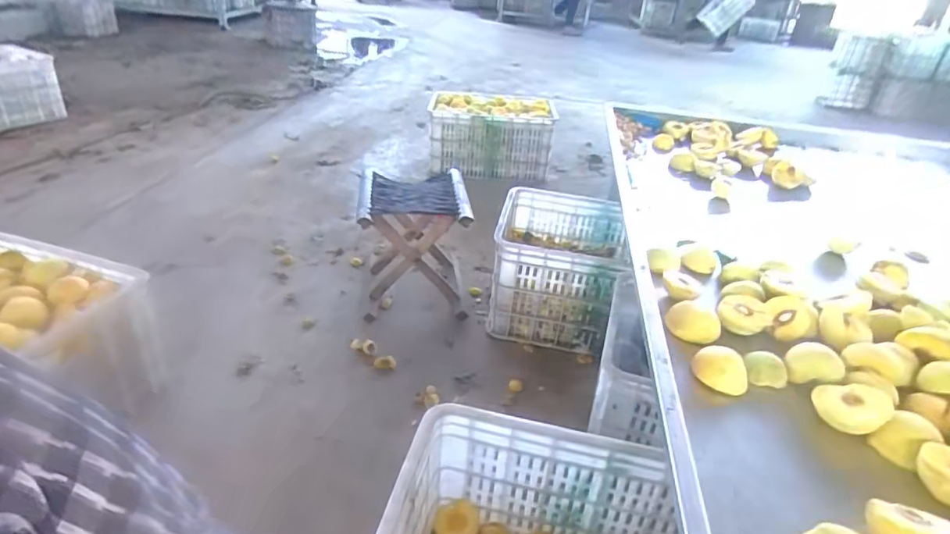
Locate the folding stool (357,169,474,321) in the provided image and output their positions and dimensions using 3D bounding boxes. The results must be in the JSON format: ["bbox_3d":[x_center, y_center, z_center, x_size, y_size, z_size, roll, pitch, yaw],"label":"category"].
[{"bbox_3d":[-0.167,-0.064,1.487,0.268,0.302,0.283,-2,31,-11],"label":"folding stool"}]

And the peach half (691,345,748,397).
[{"bbox_3d":[0.320,0.134,0.729,0.060,0.052,0.066,3,31,-2],"label":"peach half"}]

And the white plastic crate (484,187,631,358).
[{"bbox_3d":[0.222,0.002,1.484,0.312,0.285,0.369,12,32,12],"label":"white plastic crate"}]

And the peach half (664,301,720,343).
[{"bbox_3d":[0.321,0.079,0.809,0.053,0.043,0.077,-24,41,-39],"label":"peach half"}]

